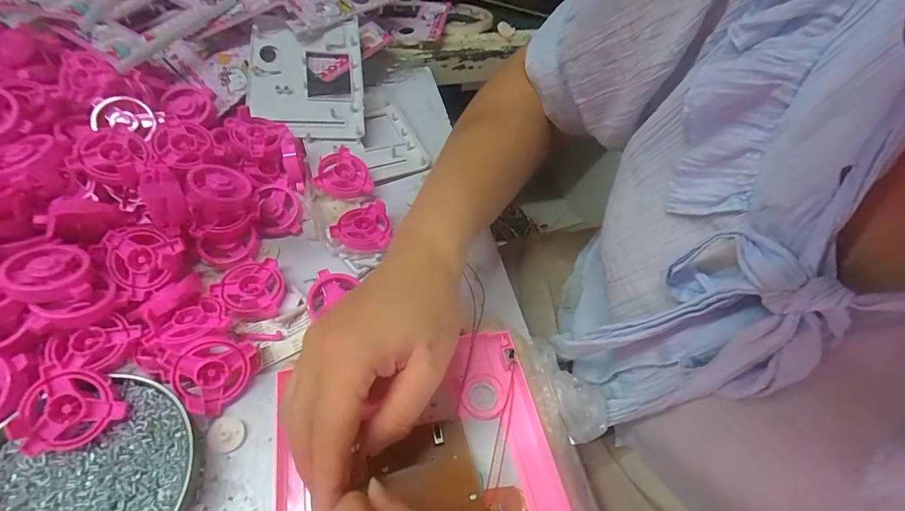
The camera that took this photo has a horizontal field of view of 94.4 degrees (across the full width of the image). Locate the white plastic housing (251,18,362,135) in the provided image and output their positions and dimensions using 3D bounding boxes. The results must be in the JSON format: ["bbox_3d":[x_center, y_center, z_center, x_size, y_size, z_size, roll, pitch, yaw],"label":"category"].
[{"bbox_3d":[-0.158,-0.191,0.454,0.113,0.014,0.136,-3,78,-14],"label":"white plastic housing"}]

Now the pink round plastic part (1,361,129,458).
[{"bbox_3d":[-0.248,0.102,0.271,0.052,0.014,0.052,4,77,-20],"label":"pink round plastic part"}]

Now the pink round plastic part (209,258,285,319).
[{"bbox_3d":[-0.163,0.029,0.344,0.051,0.016,0.051,2,56,-3],"label":"pink round plastic part"}]

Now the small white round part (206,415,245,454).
[{"bbox_3d":[-0.159,0.126,0.293,0.025,0.008,0.023,2,56,-3],"label":"small white round part"}]

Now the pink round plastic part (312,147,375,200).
[{"bbox_3d":[-0.106,-0.076,0.413,0.052,0.017,0.052,38,52,-4],"label":"pink round plastic part"}]

